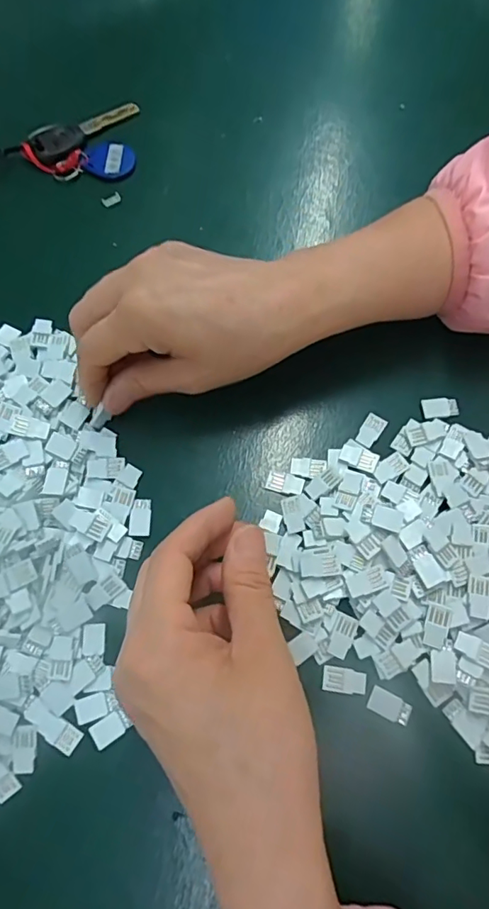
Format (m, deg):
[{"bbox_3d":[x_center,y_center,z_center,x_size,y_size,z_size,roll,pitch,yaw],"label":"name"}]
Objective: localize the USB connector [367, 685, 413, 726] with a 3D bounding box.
[{"bbox_3d":[0.071,0.122,0.253,0.021,0.004,0.012,26,74,9],"label":"USB connector"}]

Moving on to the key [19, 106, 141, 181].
[{"bbox_3d":[-0.117,-0.223,0.373,0.076,0.011,0.064,-5,72,0],"label":"key"}]

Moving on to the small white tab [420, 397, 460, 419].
[{"bbox_3d":[0.113,-0.027,0.301,0.020,0.004,0.012,-7,72,-1],"label":"small white tab"}]

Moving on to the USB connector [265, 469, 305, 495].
[{"bbox_3d":[0.023,0.015,0.289,0.020,0.004,0.011,18,73,7],"label":"USB connector"}]

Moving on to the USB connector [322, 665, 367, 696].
[{"bbox_3d":[0.050,0.111,0.257,0.021,0.004,0.011,7,72,4],"label":"USB connector"}]

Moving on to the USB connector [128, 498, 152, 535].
[{"bbox_3d":[-0.057,0.034,0.286,0.011,0.004,0.020,1,72,2],"label":"USB connector"}]

